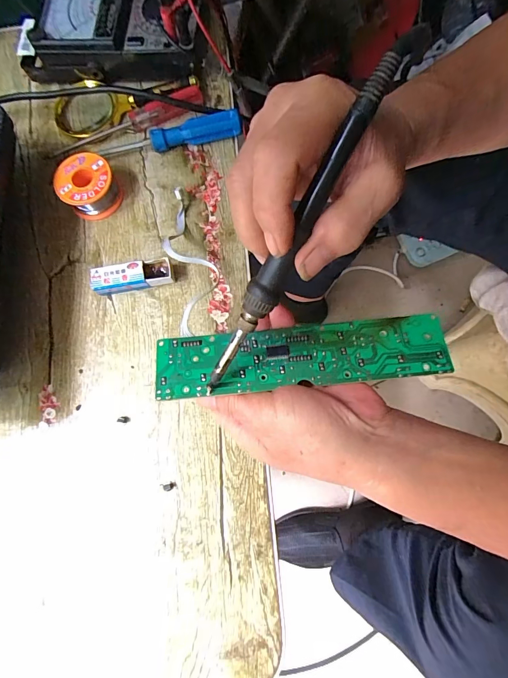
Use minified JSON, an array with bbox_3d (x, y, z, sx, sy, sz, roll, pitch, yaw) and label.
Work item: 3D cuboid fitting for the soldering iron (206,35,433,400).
[{"bbox_3d":[0.019,-0.051,0.194,0.018,0.019,0.213,33,112,9],"label":"soldering iron"}]

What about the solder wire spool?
[{"bbox_3d":[-0.160,-0.147,0.344,0.052,0.030,0.052,0,76,1],"label":"solder wire spool"}]

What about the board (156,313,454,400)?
[{"bbox_3d":[0.033,0.011,0.255,0.204,0.009,0.045,-6,76,0],"label":"board"}]

